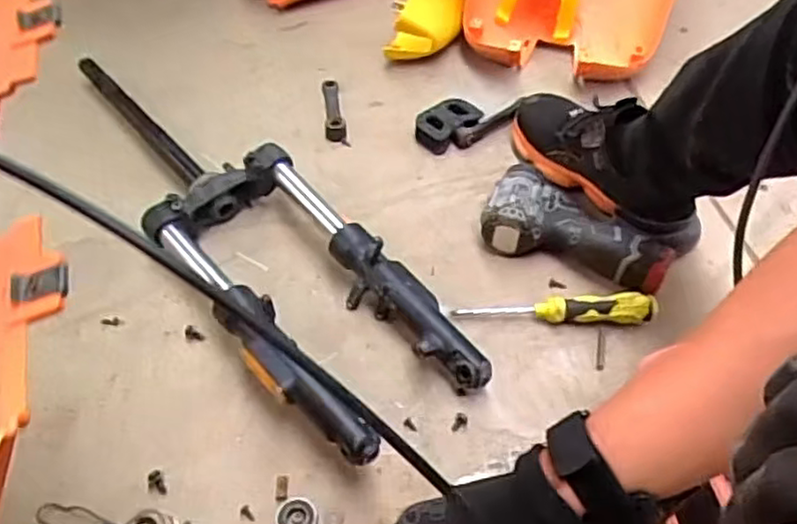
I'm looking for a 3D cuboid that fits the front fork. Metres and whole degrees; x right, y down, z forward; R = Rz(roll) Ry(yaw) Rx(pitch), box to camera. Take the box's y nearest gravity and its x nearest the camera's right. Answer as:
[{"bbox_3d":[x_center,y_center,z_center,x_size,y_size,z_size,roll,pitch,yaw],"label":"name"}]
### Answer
[{"bbox_3d":[-0.192,-0.066,0.792,0.185,0.063,0.696,-31,55,-24],"label":"front fork"}]

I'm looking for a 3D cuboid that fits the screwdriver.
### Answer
[{"bbox_3d":[0.159,0.045,0.717,0.201,0.028,0.028,2,49,2],"label":"screwdriver"}]

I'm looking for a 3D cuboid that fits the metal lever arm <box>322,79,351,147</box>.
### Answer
[{"bbox_3d":[-0.089,-0.207,0.944,0.027,0.018,0.135,-8,49,-7],"label":"metal lever arm"}]

